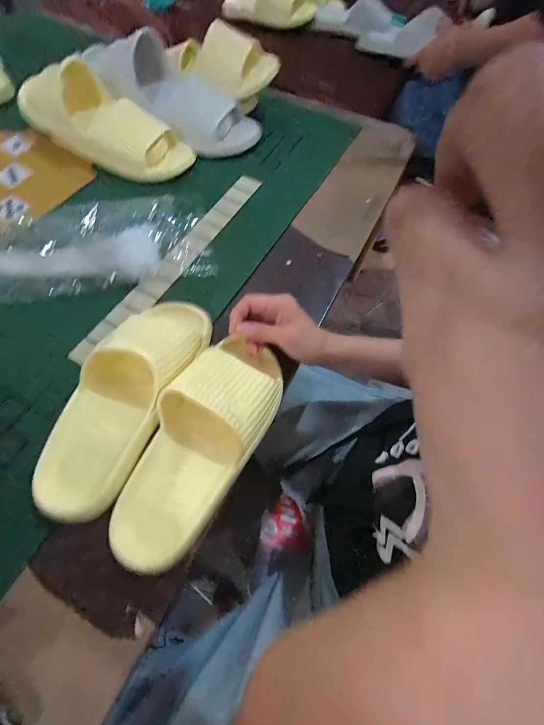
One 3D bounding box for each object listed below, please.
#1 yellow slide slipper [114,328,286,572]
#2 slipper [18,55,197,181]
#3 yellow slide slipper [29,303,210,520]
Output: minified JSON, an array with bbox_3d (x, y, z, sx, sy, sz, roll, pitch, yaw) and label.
[{"bbox_3d":[-0.070,0.074,0.298,0.095,0.062,0.216,27,75,11],"label":"yellow slide slipper"},{"bbox_3d":[-0.248,-0.364,0.483,0.236,0.089,0.081,21,64,-10],"label":"slipper"},{"bbox_3d":[-0.153,0.034,0.308,0.101,0.068,0.220,24,64,8],"label":"yellow slide slipper"}]

